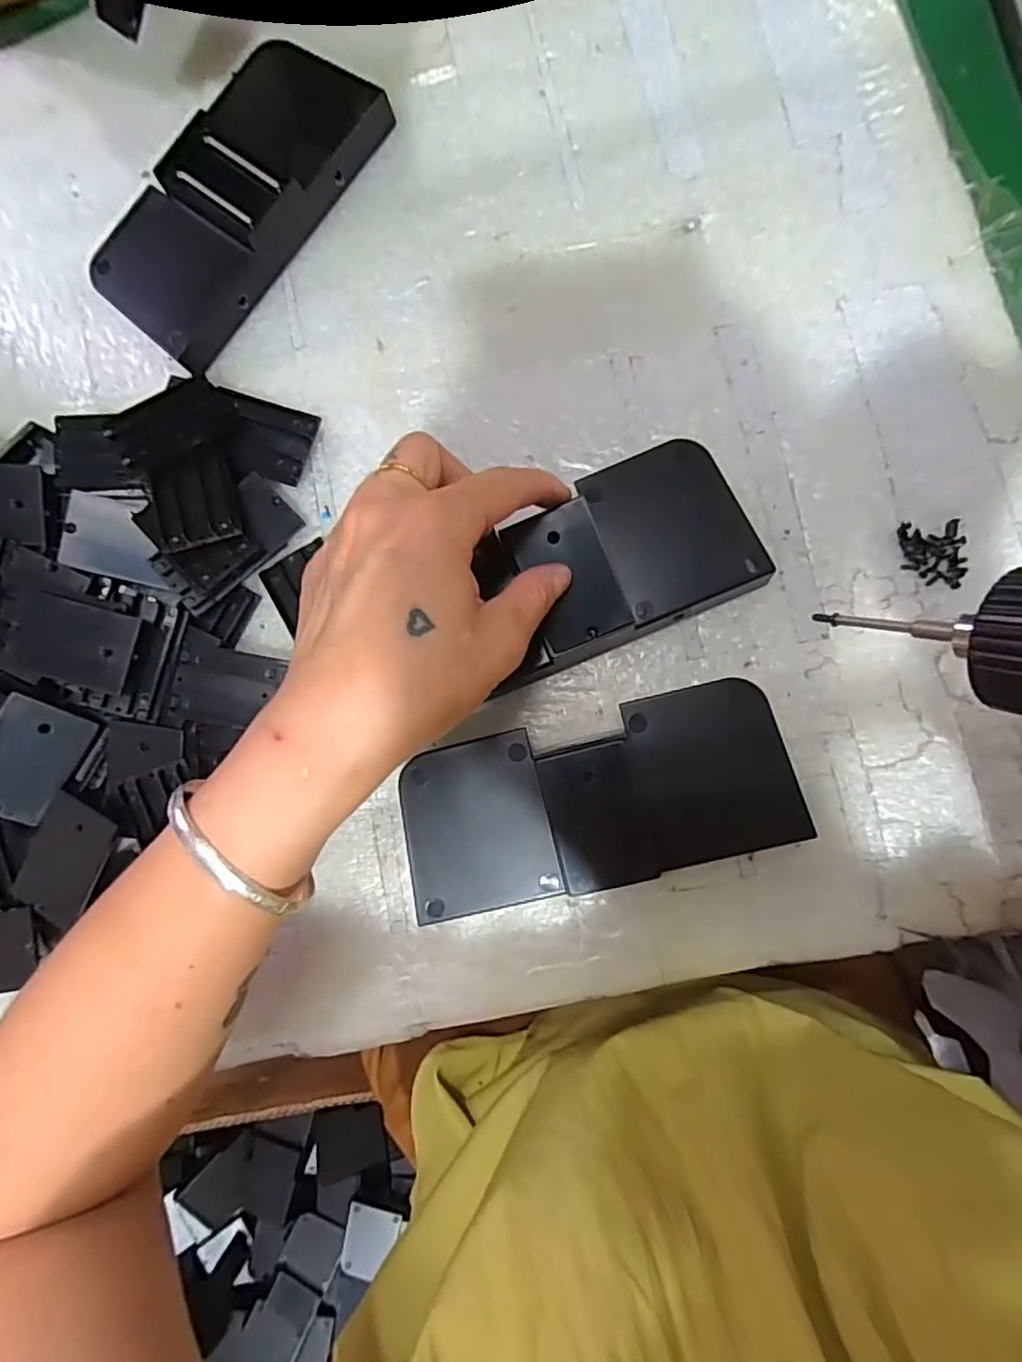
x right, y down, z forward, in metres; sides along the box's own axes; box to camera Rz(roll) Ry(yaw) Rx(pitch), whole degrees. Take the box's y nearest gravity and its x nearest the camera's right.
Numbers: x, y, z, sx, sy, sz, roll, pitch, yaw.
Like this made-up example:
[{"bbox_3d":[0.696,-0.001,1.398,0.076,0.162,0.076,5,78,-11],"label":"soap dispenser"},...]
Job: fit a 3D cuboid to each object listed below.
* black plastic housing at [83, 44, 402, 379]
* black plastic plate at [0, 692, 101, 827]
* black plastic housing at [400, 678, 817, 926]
[{"bbox_3d":[-0.137,-0.241,0.318,0.071,0.029,0.161,36,88,8],"label":"black plastic housing"},{"bbox_3d":[-0.221,0.037,0.288,0.037,0.006,0.055,31,89,-26],"label":"black plastic plate"},{"bbox_3d":[0.035,0.050,0.271,0.161,0.030,0.069,-14,83,3],"label":"black plastic housing"}]

